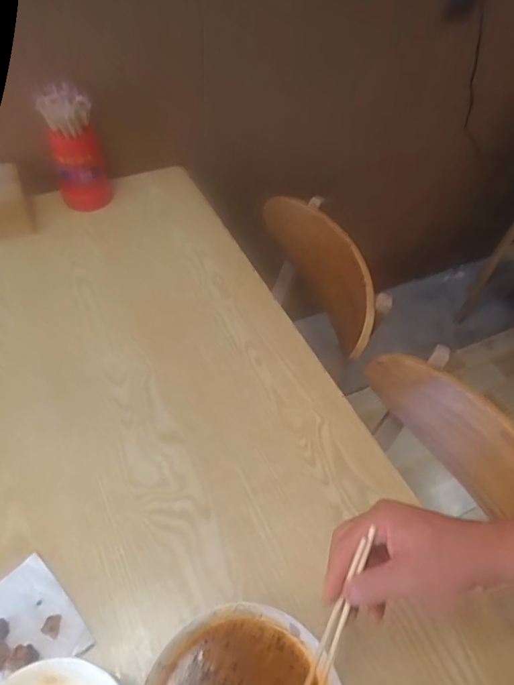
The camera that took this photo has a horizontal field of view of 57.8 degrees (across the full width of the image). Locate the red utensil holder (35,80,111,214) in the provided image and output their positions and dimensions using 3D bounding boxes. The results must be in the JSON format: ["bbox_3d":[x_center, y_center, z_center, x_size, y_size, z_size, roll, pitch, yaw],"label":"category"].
[{"bbox_3d":[-0.331,-0.350,0.856,0.092,0.214,0.075,-22,57,-19],"label":"red utensil holder"}]

